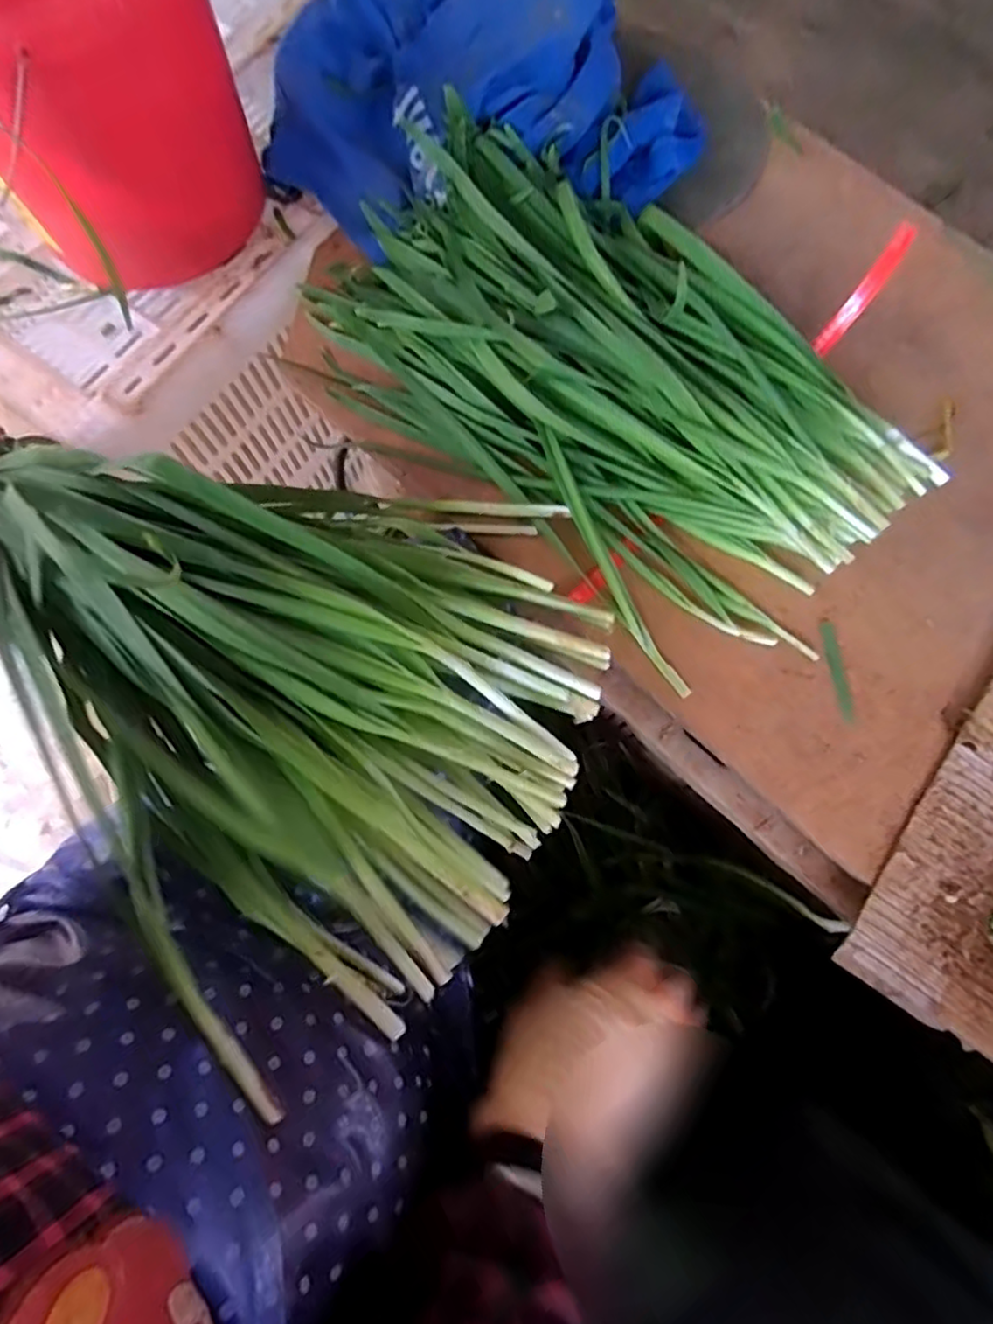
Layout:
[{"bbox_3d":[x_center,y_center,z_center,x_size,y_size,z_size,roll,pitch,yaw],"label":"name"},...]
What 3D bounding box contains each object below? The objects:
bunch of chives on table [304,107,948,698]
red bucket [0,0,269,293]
[{"bbox_3d":[0.062,-0.179,0.430,0.401,0.074,0.217,43,79,8],"label":"bunch of chives on table"},{"bbox_3d":[-0.267,-0.380,0.422,0.195,0.194,0.190,-41,81,-10],"label":"red bucket"}]

